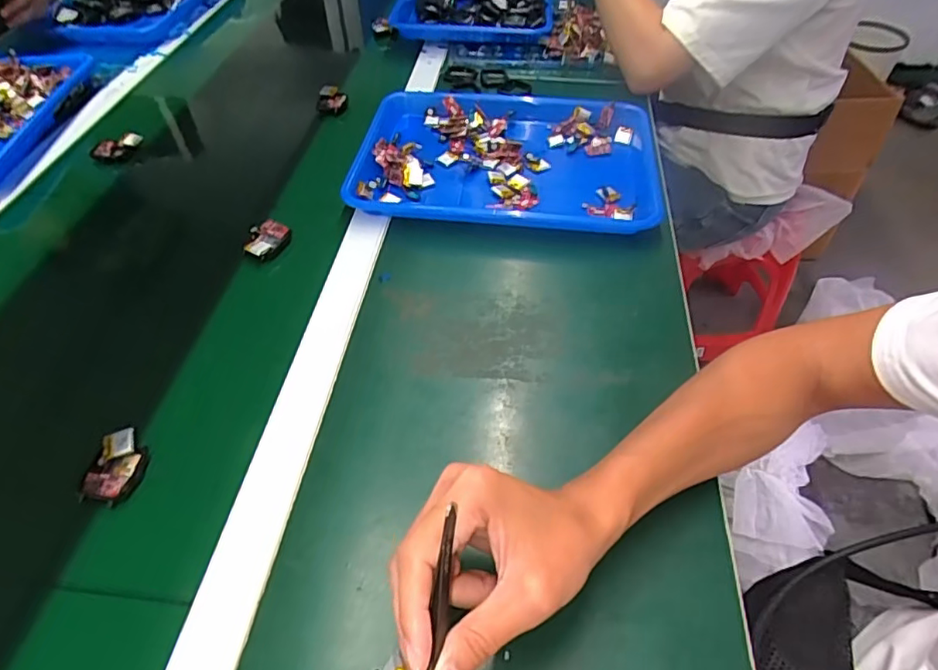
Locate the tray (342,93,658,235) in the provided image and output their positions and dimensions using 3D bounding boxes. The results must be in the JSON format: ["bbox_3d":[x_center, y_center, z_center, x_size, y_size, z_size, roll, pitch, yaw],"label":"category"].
[{"bbox_3d":[0.046,-0.204,0.656,0.339,0.035,0.239,4,50,5],"label":"tray"}]

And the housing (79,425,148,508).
[{"bbox_3d":[-0.256,0.096,0.412,0.035,0.018,0.053,5,50,6],"label":"housing"}]

